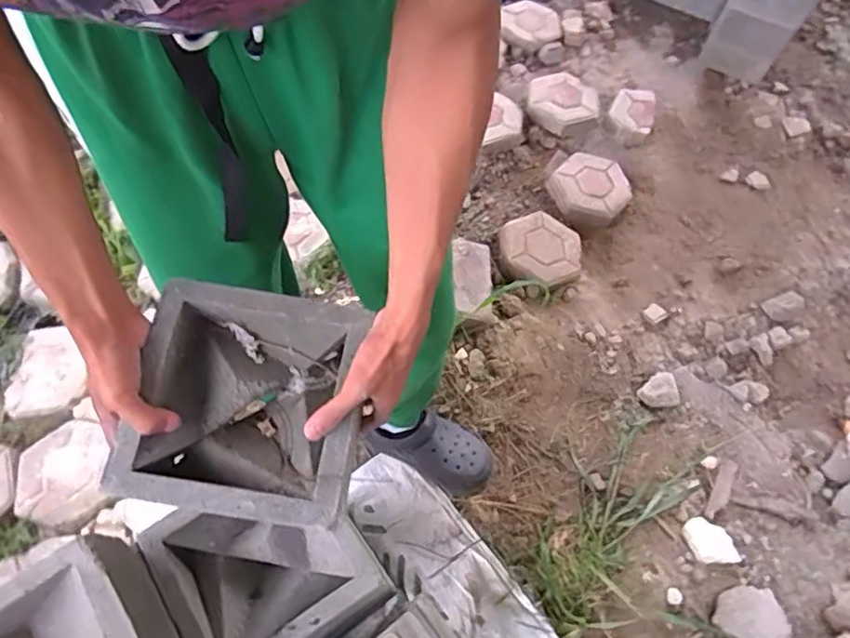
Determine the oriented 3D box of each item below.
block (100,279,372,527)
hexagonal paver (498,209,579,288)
[{"bbox_3d":[-0.158,0.076,0.540,0.197,0.076,0.195,8,59,2],"label":"block"},{"bbox_3d":[0.283,-0.178,1.454,0.201,0.054,0.195,-24,65,-14],"label":"hexagonal paver"}]

